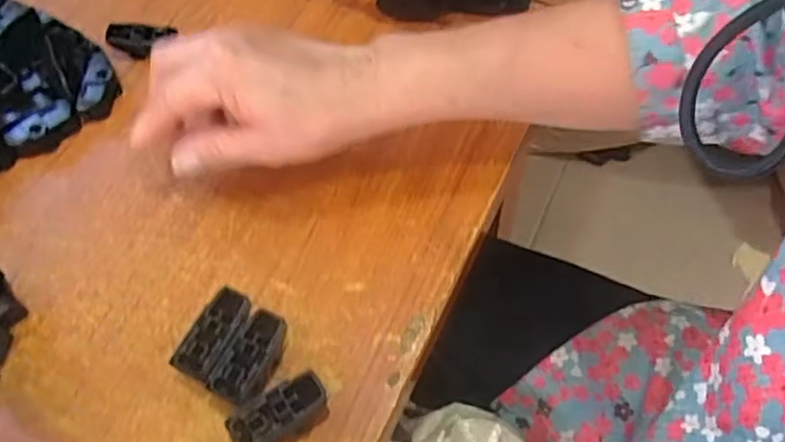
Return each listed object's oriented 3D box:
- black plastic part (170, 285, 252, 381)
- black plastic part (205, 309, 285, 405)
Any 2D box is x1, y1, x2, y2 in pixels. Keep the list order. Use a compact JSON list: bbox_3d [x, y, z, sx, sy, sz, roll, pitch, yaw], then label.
[{"bbox_3d":[-0.093,0.062,0.367,0.023,0.022,0.048,23,64,16],"label":"black plastic part"},{"bbox_3d":[-0.073,0.073,0.359,0.023,0.022,0.047,23,64,16],"label":"black plastic part"}]

